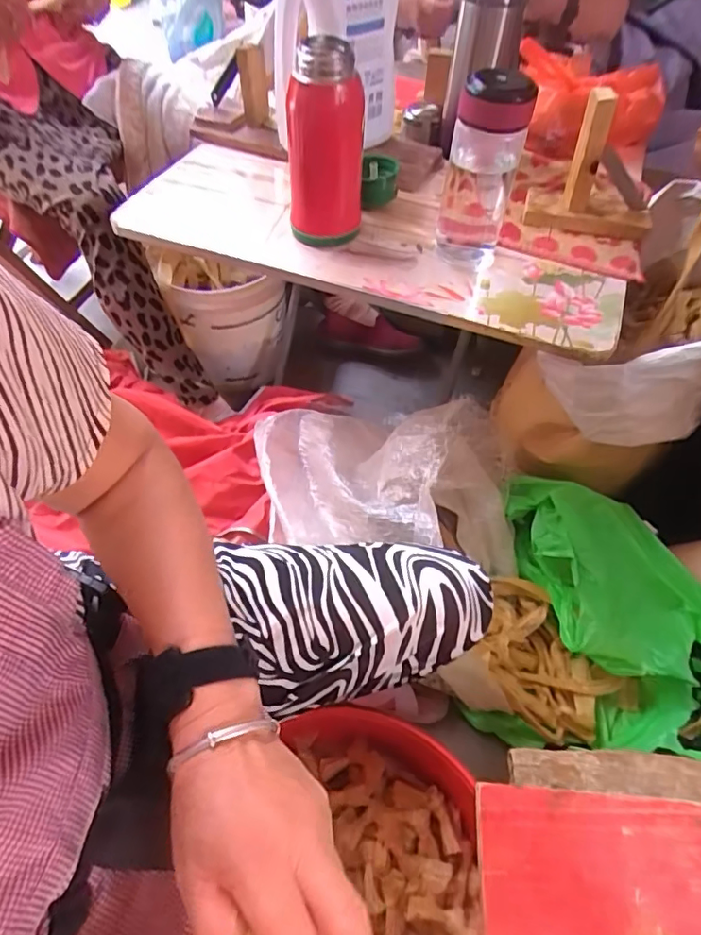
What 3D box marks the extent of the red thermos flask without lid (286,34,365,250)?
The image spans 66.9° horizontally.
[{"bbox_3d":[-0.027,-0.346,0.592,0.086,0.203,0.084,-3,54,-3],"label":"red thermos flask without lid"}]

